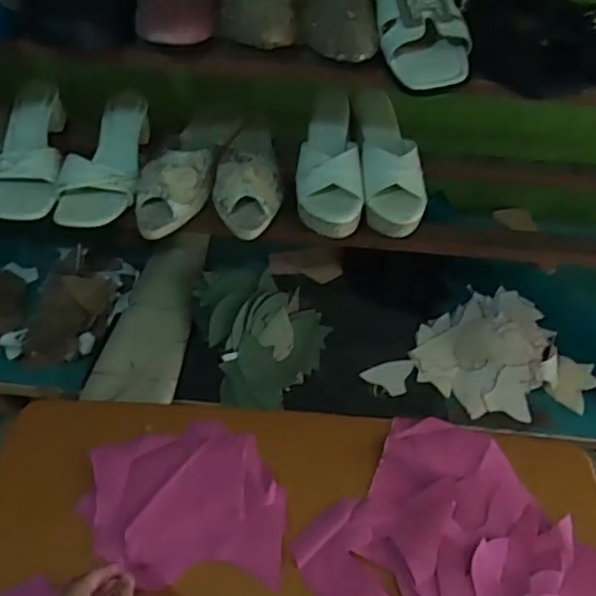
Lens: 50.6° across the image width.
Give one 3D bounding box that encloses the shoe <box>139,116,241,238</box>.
[{"bbox_3d":[-0.145,-0.193,0.852,0.082,0.060,0.261,16,52,9],"label":"shoe"}]

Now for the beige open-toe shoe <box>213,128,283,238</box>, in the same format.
[{"bbox_3d":[-0.070,-0.180,0.850,0.089,0.064,0.228,-4,52,-6],"label":"beige open-toe shoe"}]

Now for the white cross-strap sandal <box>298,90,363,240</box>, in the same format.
[{"bbox_3d":[0.040,-0.181,0.835,0.083,0.065,0.210,0,52,-3],"label":"white cross-strap sandal"}]

